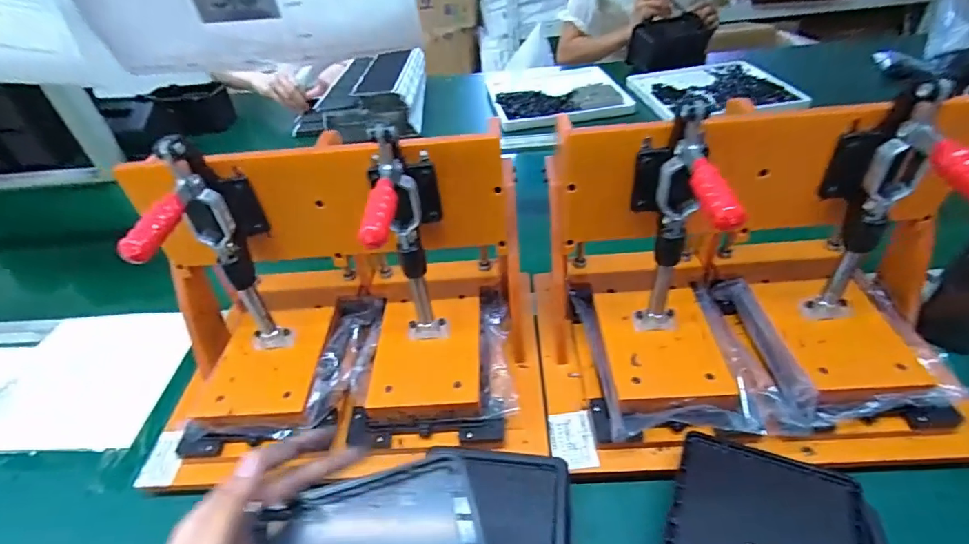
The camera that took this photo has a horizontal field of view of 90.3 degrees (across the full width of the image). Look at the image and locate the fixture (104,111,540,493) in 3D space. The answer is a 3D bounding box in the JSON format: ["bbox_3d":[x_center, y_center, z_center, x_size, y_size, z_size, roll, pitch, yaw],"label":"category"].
[{"bbox_3d":[-0.130,0.017,0.445,0.368,0.242,0.247,-1,41,7],"label":"fixture"}]

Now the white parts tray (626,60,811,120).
[{"bbox_3d":[0.468,-0.386,1.008,0.287,0.020,0.278,-6,40,1],"label":"white parts tray"}]

